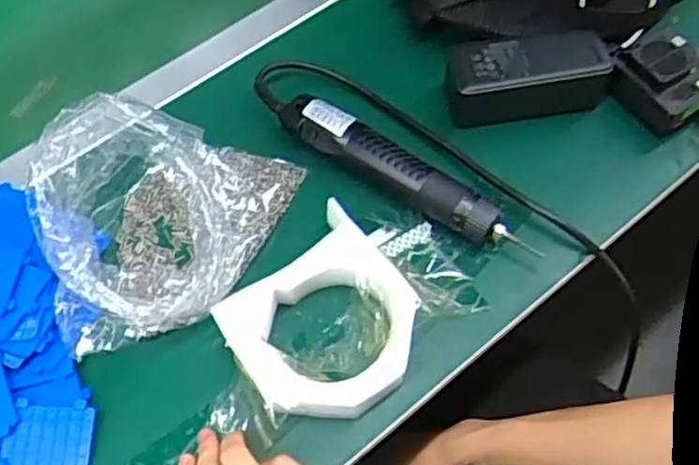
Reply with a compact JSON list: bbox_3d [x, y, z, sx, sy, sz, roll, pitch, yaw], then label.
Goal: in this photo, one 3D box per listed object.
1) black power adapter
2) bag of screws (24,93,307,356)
[{"bbox_3d":[0.156,-0.137,0.616,0.154,0.057,0.069,-9,61,-2],"label":"black power adapter"},{"bbox_3d":[-0.136,-0.019,0.529,0.189,0.082,0.167,-14,61,-5],"label":"bag of screws"}]

